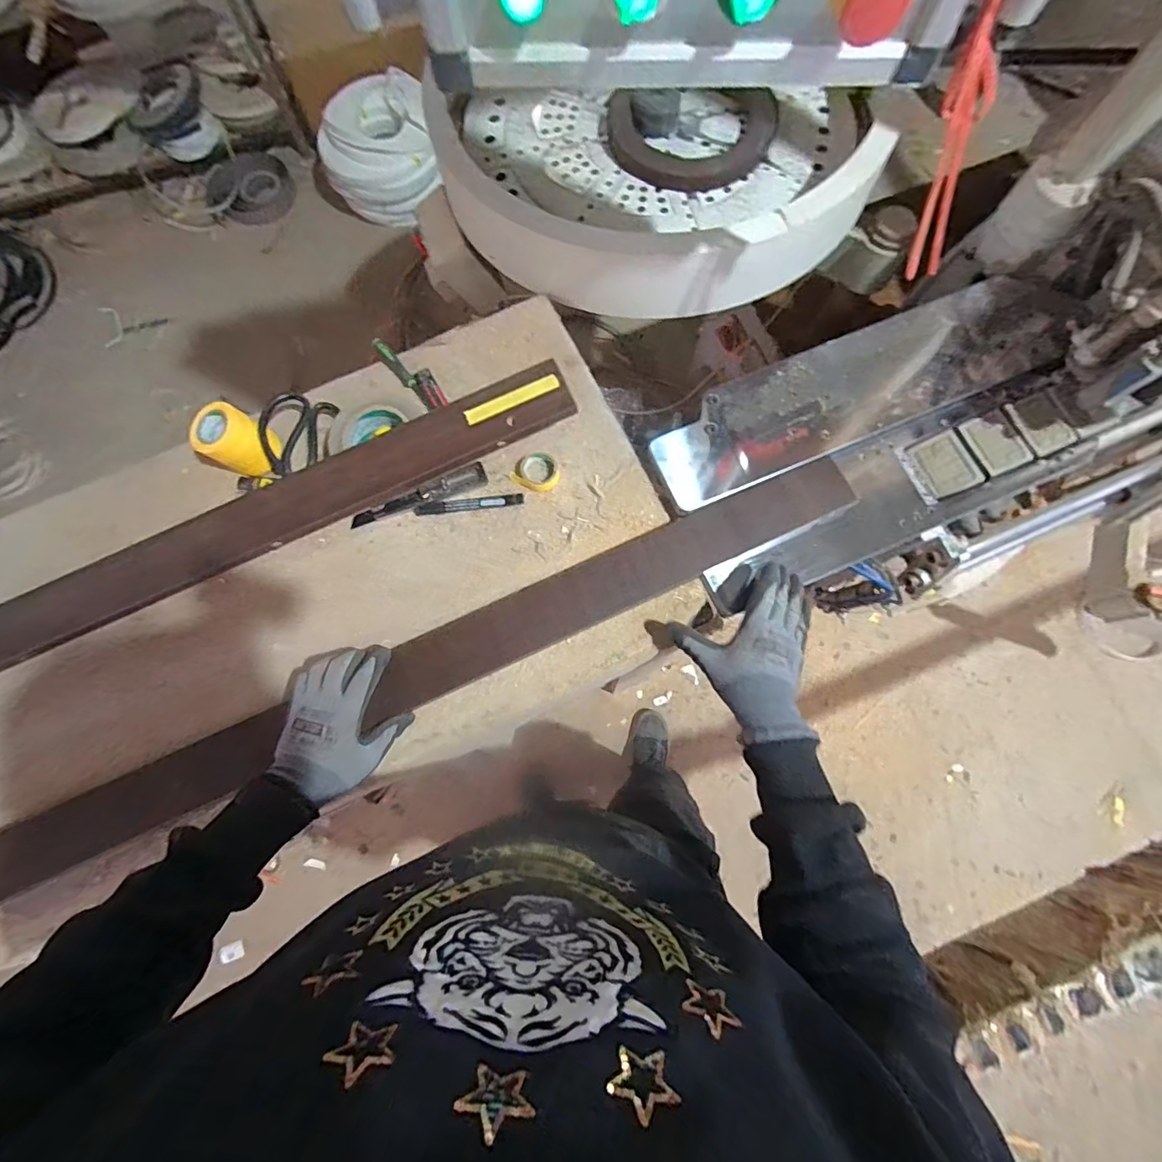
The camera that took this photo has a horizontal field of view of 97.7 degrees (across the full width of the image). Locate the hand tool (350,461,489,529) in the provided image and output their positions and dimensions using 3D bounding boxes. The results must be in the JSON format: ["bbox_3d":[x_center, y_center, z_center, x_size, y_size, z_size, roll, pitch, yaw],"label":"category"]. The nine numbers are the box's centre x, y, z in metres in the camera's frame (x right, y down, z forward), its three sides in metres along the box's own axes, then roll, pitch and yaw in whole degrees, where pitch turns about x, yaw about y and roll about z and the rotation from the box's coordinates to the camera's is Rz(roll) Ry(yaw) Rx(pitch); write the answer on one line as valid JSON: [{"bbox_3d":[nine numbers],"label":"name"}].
[{"bbox_3d":[-0.202,-0.103,0.639,0.176,0.009,0.031,-25,79,-4],"label":"hand tool"}]

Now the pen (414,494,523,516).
[{"bbox_3d":[-0.138,-0.094,0.626,0.133,0.009,0.016,-5,78,0],"label":"pen"}]

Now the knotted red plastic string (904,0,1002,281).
[{"bbox_3d":[0.294,-0.345,0.395,0.039,0.202,0.025,-25,52,-4],"label":"knotted red plastic string"}]

